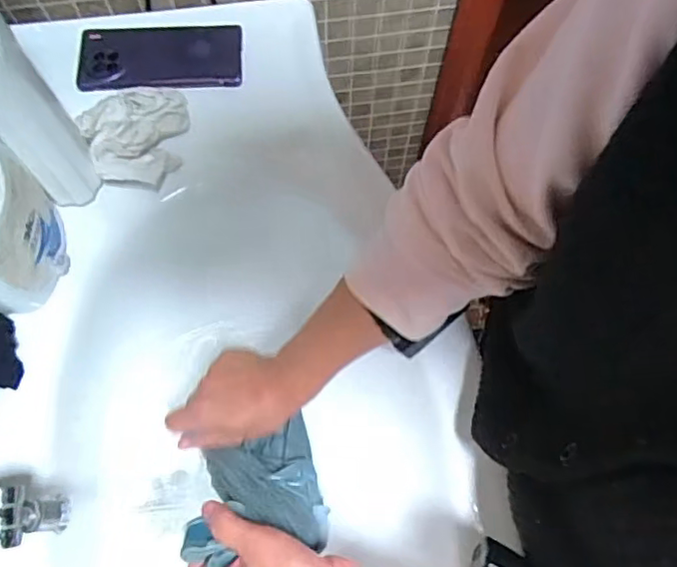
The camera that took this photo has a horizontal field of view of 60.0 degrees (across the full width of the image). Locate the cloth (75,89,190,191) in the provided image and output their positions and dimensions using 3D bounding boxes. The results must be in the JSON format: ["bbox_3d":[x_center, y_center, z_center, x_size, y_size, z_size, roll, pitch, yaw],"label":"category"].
[{"bbox_3d":[-0.194,-0.138,0.553,0.084,0.043,0.090,13,72,4],"label":"cloth"}]

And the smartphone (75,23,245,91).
[{"bbox_3d":[-0.184,-0.238,0.604,0.165,0.006,0.077,-3,72,-2],"label":"smartphone"}]

